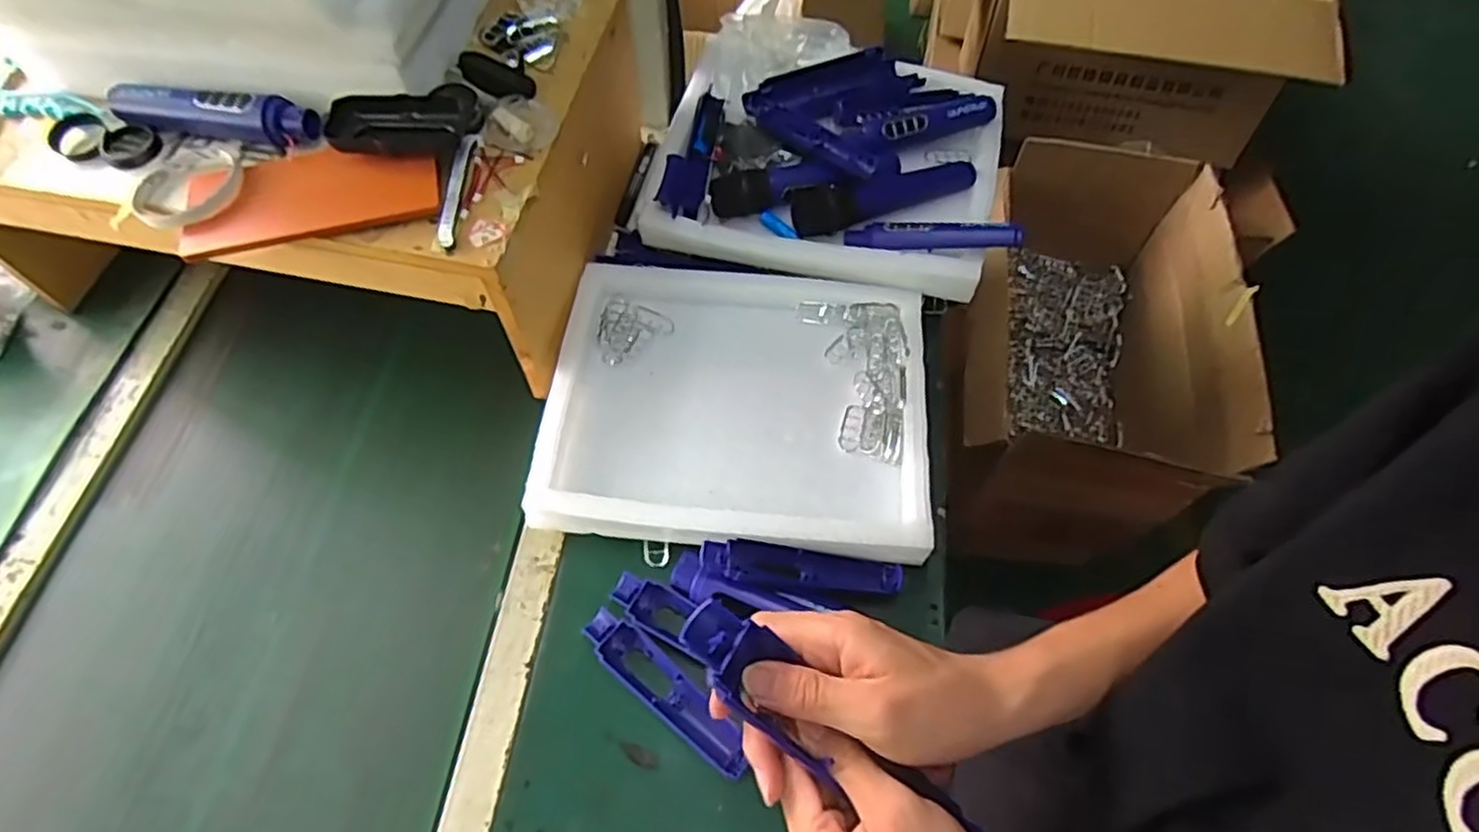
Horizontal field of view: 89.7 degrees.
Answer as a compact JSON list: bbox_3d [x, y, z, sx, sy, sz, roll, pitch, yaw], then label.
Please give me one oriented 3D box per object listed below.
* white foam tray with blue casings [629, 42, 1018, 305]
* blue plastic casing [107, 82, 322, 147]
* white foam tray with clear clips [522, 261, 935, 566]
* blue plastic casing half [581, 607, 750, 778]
[{"bbox_3d":[0.099,-0.287,0.831,0.376,0.097,0.299,11,61,5],"label":"white foam tray with blue casings"},{"bbox_3d":[-0.436,-0.253,0.618,0.175,0.031,0.030,10,61,4],"label":"blue plastic casing"},{"bbox_3d":[0.001,-0.019,0.715,0.351,0.038,0.288,6,60,2],"label":"white foam tray with clear clips"},{"bbox_3d":[-0.061,0.224,0.607,0.167,0.018,0.036,37,65,19],"label":"blue plastic casing half"}]

